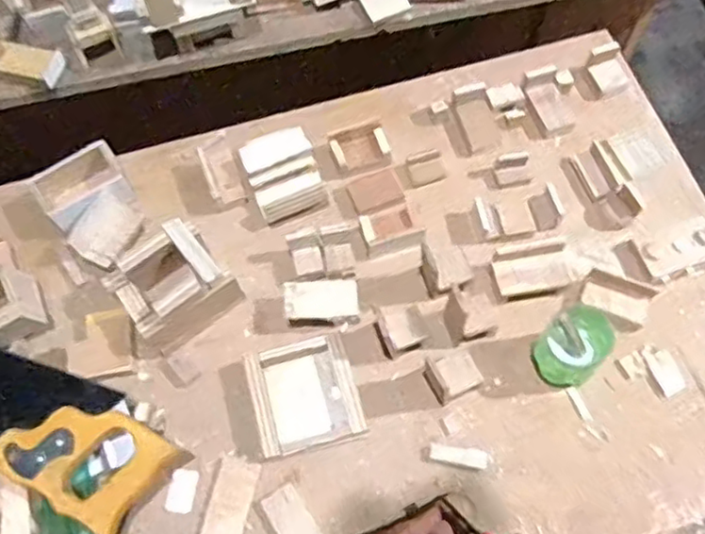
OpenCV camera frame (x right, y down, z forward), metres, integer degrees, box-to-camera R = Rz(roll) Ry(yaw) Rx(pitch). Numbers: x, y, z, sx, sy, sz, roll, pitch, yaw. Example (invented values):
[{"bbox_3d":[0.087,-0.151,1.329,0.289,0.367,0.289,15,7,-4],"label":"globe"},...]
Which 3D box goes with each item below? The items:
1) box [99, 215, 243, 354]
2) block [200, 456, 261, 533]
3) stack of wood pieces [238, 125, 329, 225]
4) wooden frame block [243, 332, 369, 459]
[{"bbox_3d":[-0.175,0.018,0.636,0.105,0.075,0.089,-39,69,-14],"label":"box"},{"bbox_3d":[-0.113,0.228,0.574,0.037,0.011,0.118,13,68,4],"label":"block"},{"bbox_3d":[-0.076,-0.100,0.712,0.079,0.039,0.088,-22,66,-7],"label":"stack of wood pieces"},{"bbox_3d":[-0.044,0.120,0.610,0.093,0.031,0.096,-15,69,-7],"label":"wooden frame block"}]

